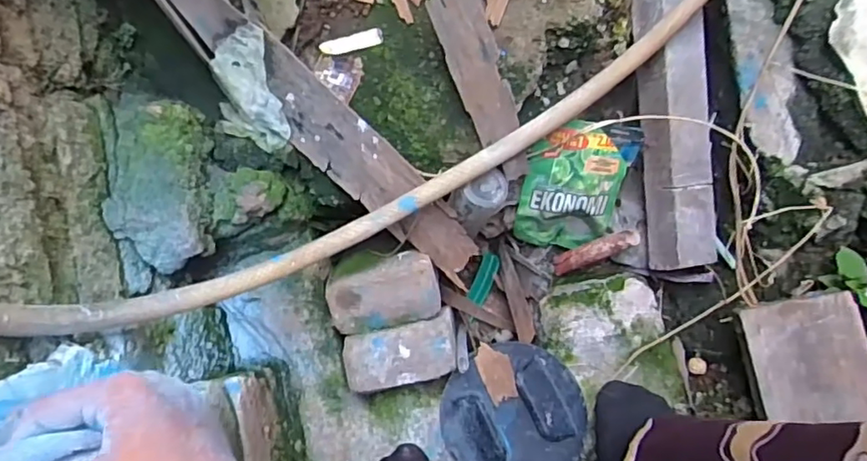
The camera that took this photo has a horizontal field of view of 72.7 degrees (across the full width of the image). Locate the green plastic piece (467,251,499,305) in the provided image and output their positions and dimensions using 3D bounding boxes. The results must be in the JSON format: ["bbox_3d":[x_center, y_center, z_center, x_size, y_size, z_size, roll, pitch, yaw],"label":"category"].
[{"bbox_3d":[0.061,0.058,0.706,0.021,0.014,0.062,22,89,4],"label":"green plastic piece"}]

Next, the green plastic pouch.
[{"bbox_3d":[0.147,-0.042,0.611,0.107,0.029,0.149,6,126,4],"label":"green plastic pouch"}]

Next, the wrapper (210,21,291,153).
[{"bbox_3d":[-0.176,-0.130,0.549,0.060,0.023,0.112,-10,101,4],"label":"wrapper"}]

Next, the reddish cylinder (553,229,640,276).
[{"bbox_3d":[0.171,0.023,0.634,0.100,0.027,0.022,-29,85,44],"label":"reddish cylinder"}]

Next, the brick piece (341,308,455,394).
[{"bbox_3d":[-0.030,0.121,0.581,0.112,0.037,0.058,-17,87,3],"label":"brick piece"}]

